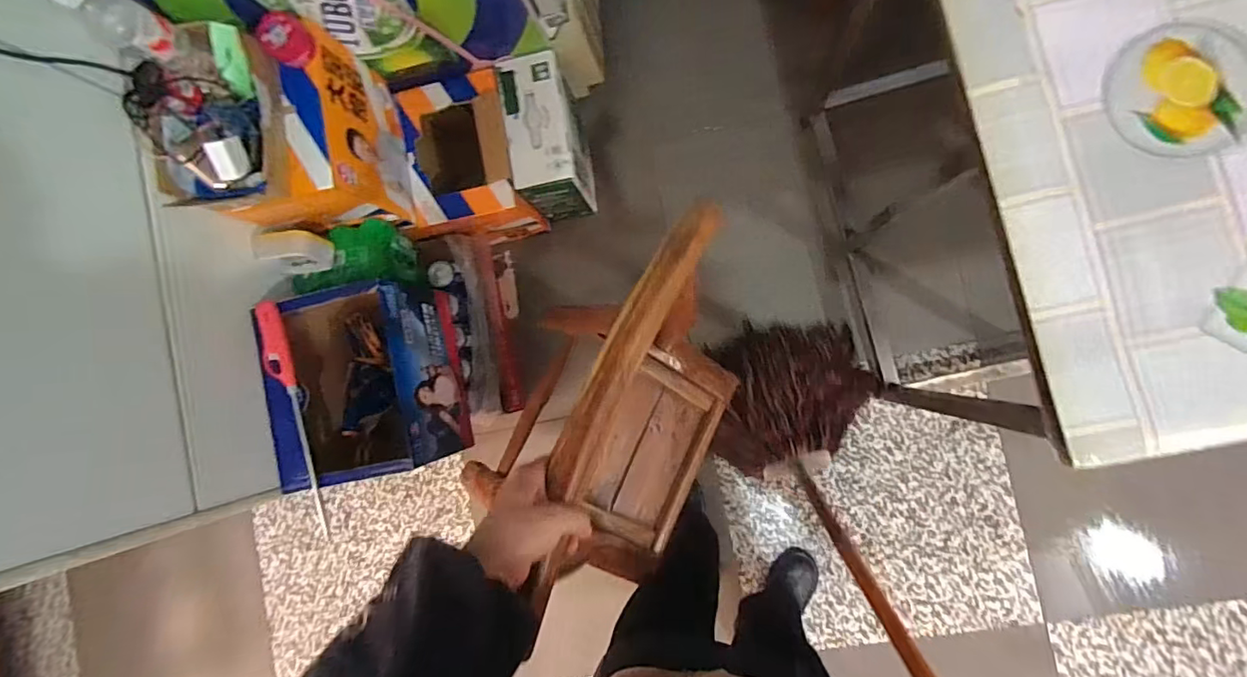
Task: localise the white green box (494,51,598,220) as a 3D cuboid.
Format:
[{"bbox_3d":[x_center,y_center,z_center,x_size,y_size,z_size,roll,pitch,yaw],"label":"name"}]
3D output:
[{"bbox_3d":[-0.154,-0.418,1.171,0.126,0.236,0.268,-7,87,8],"label":"white green box"}]

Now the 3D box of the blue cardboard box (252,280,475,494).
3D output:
[{"bbox_3d":[-0.457,0.075,0.973,0.245,0.231,0.320,-12,86,8],"label":"blue cardboard box"}]

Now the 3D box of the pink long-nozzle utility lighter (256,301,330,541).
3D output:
[{"bbox_3d":[-0.535,0.128,0.875,0.042,0.025,0.391,-17,86,8],"label":"pink long-nozzle utility lighter"}]

